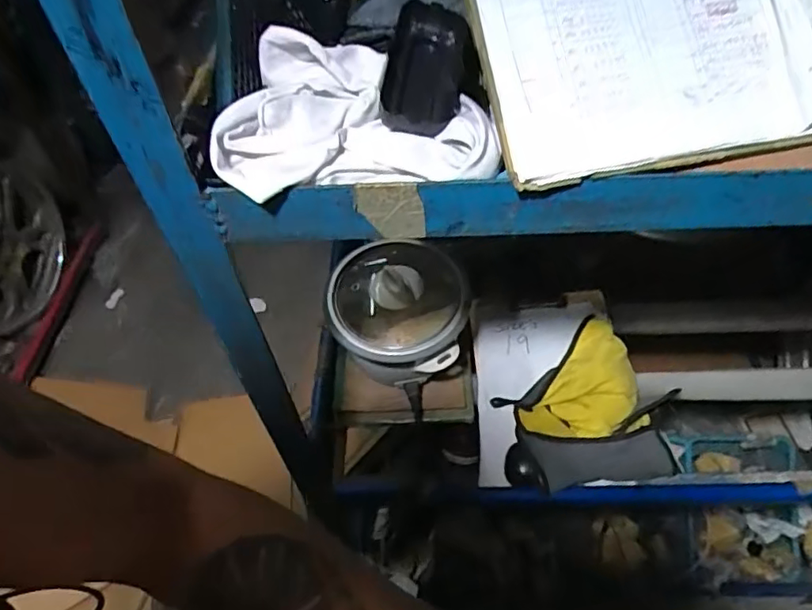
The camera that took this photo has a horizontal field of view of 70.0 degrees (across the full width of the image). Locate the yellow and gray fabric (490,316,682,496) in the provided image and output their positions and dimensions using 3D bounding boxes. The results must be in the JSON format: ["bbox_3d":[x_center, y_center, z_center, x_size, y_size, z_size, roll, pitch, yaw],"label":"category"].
[{"bbox_3d":[0.249,0.148,0.846,0.235,0.096,0.221,-12,52,-5],"label":"yellow and gray fabric"}]

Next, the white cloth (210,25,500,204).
[{"bbox_3d":[-0.036,-0.134,0.400,0.180,0.037,0.120,-5,69,-4],"label":"white cloth"}]

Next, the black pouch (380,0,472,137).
[{"bbox_3d":[0.015,-0.168,0.412,0.056,0.036,0.108,5,52,8],"label":"black pouch"}]

